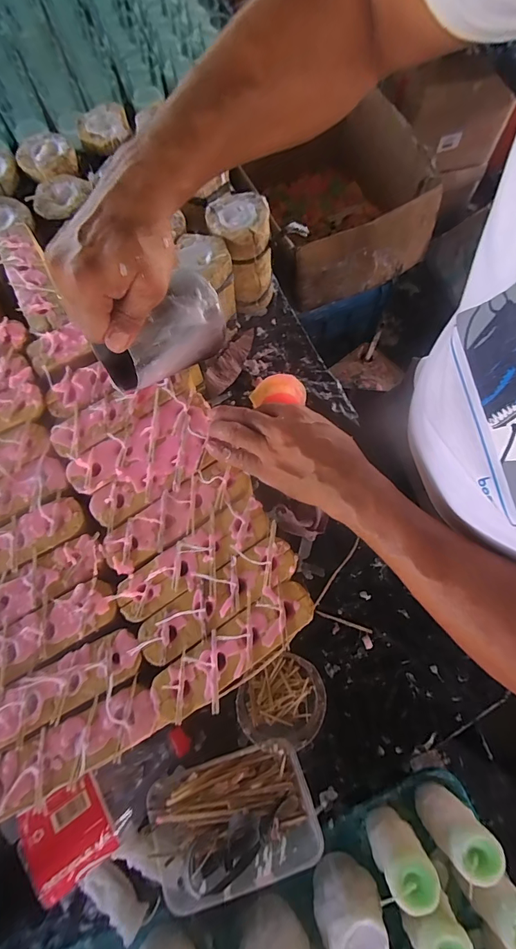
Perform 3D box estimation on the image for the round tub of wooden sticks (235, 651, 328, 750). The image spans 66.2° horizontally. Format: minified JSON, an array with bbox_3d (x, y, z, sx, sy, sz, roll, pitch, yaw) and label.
[{"bbox_3d":[0.031,0.279,0.494,0.098,0.073,0.099,0,72,0],"label":"round tub of wooden sticks"}]

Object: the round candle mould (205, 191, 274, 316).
[{"bbox_3d":[-0.025,-0.358,0.659,0.097,0.163,0.087,-9,73,-3],"label":"round candle mould"}]

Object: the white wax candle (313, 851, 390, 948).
[{"bbox_3d":[0.100,0.499,0.443,0.064,0.110,0.066,0,72,0],"label":"white wax candle"}]

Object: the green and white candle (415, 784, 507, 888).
[{"bbox_3d":[0.232,0.415,0.463,0.056,0.100,0.051,0,72,0],"label":"green and white candle"}]

